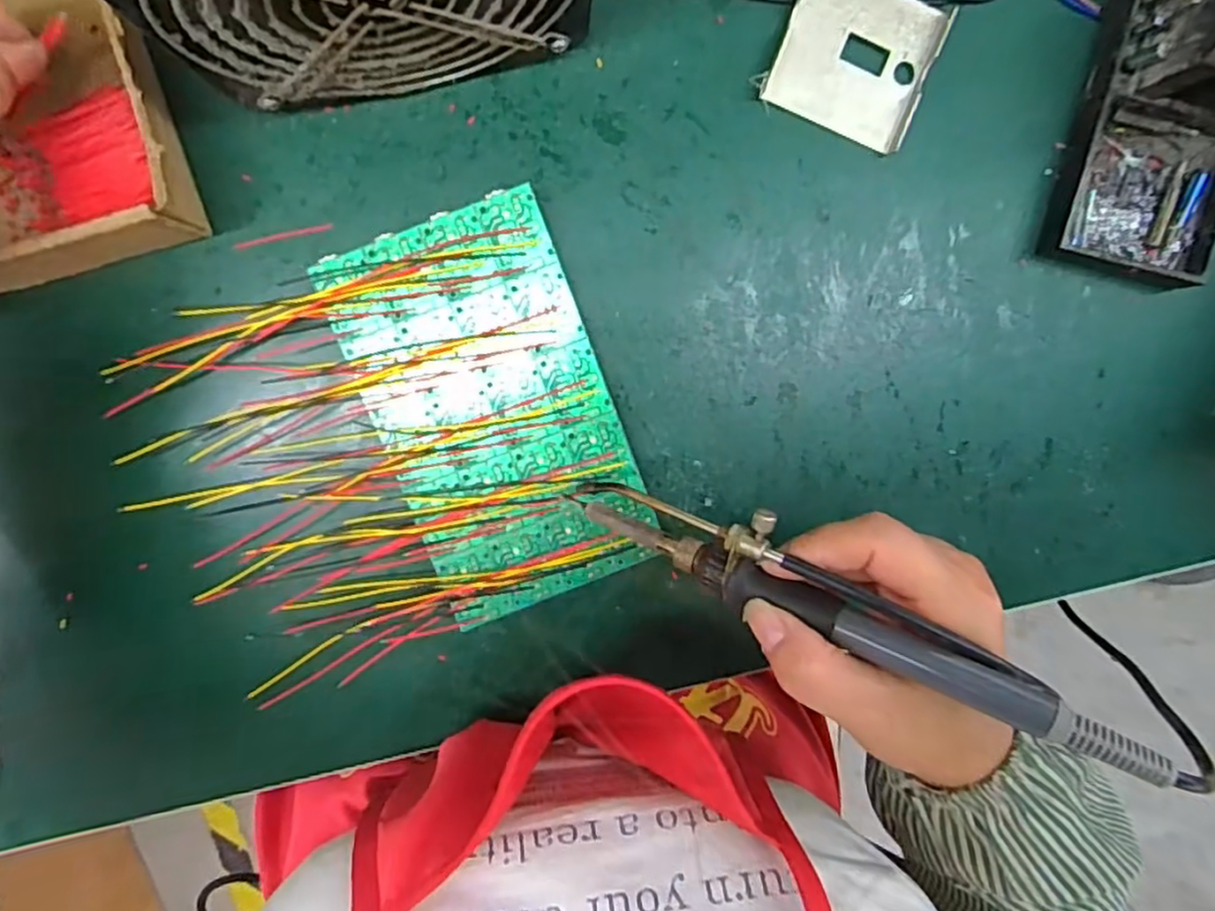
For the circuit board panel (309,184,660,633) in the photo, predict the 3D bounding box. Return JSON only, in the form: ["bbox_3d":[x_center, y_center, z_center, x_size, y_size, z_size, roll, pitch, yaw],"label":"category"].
[{"bbox_3d":[-0.049,-0.019,0.320,0.103,0.016,0.173,-21,98,-1],"label":"circuit board panel"}]

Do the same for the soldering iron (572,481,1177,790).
[{"bbox_3d":[0.074,0.047,0.238,0.202,0.019,0.031,23,96,26],"label":"soldering iron"}]

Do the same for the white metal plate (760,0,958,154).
[{"bbox_3d":[0.112,-0.180,0.314,0.069,0.010,0.065,18,95,-6],"label":"white metal plate"}]

